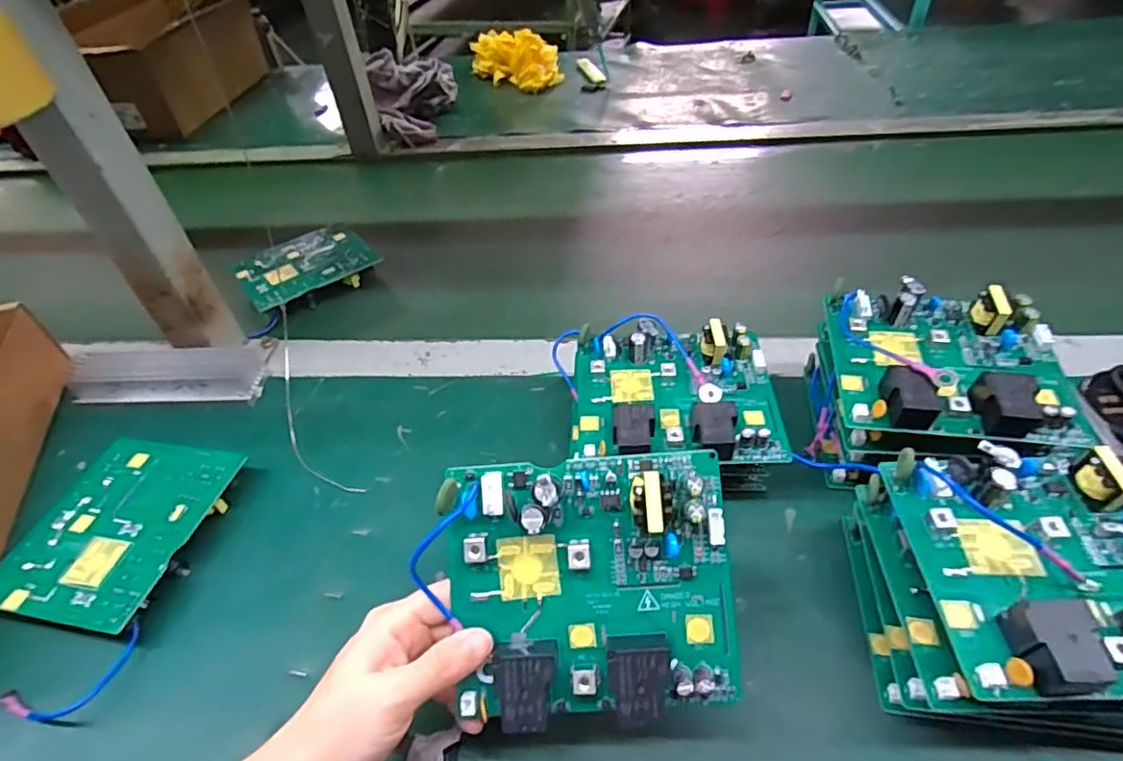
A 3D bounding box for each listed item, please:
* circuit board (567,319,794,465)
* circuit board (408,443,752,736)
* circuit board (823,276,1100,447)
[{"bbox_3d":[0.073,0.007,0.386,0.132,0.028,0.104,-3,45,2],"label":"circuit board"},{"bbox_3d":[0.010,0.093,0.264,0.136,0.022,0.111,-5,83,3],"label":"circuit board"},{"bbox_3d":[0.240,-0.016,0.360,0.132,0.032,0.109,3,45,9],"label":"circuit board"}]

